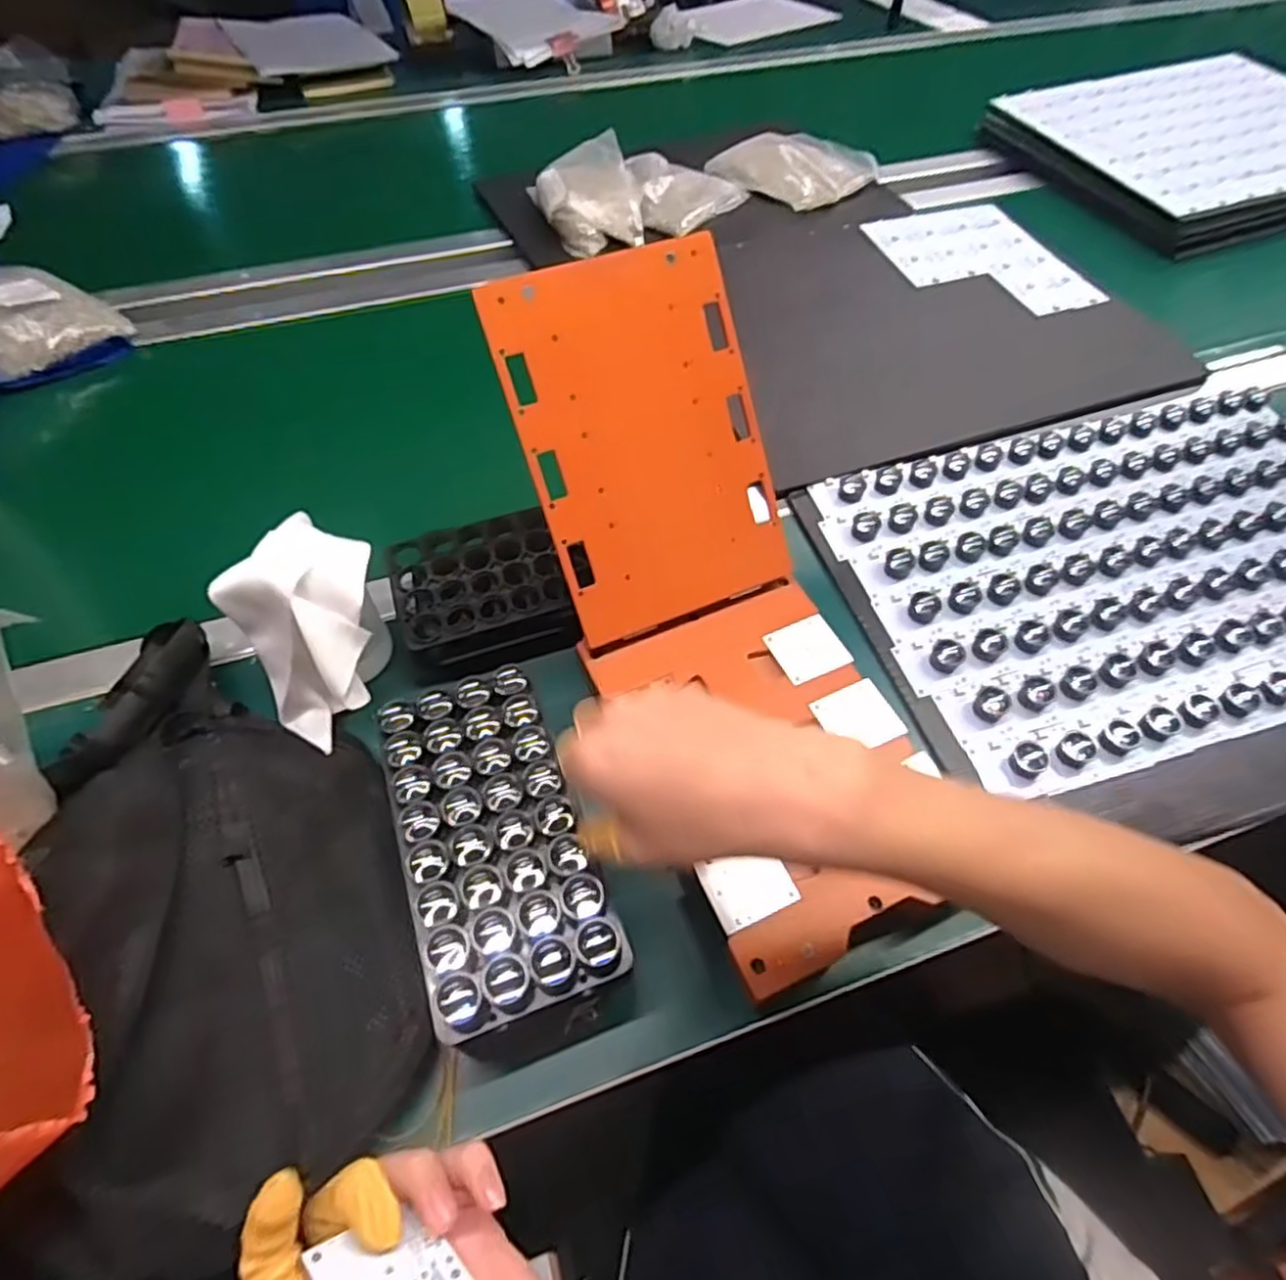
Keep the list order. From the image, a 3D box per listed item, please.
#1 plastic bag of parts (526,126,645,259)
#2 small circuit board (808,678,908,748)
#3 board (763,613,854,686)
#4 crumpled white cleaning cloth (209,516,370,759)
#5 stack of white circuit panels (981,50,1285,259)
[{"bbox_3d":[-0.069,-0.540,0.872,0.115,0.059,0.168,-13,57,-10],"label":"plastic bag of parts"},{"bbox_3d":[0.141,0.050,0.468,0.046,0.005,0.045,-22,56,-15],"label":"small circuit board"},{"bbox_3d":[0.115,0.005,0.498,0.047,0.004,0.044,-21,59,-15],"label":"board"},{"bbox_3d":[-0.214,-0.011,0.469,0.097,0.098,0.104,35,62,21],"label":"crumpled white cleaning cloth"},{"bbox_3d":[0.766,-0.695,0.979,0.481,0.051,0.386,-20,58,-14],"label":"stack of white circuit panels"}]

